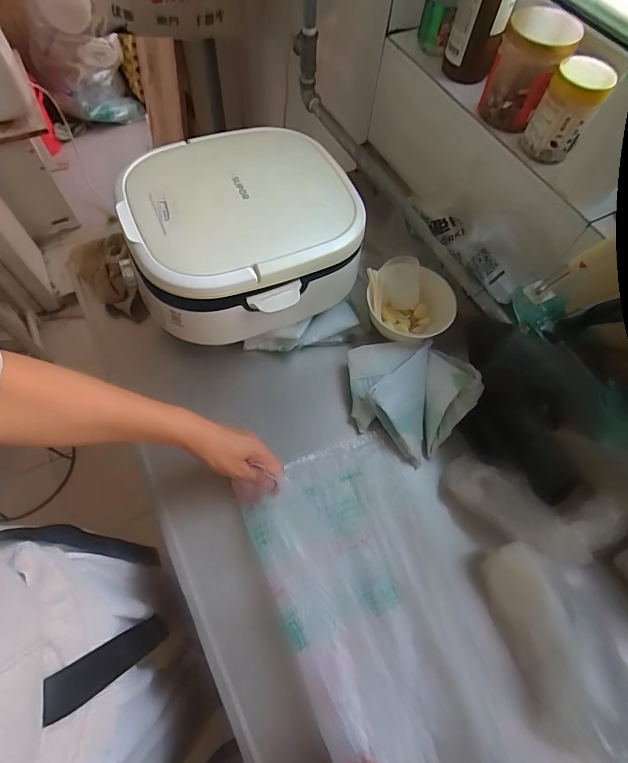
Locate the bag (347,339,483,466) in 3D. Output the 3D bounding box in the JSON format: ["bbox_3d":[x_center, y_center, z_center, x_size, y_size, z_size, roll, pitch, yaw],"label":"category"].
[{"bbox_3d":[0.131,0.007,0.591,0.174,0.066,0.158,41,69,15],"label":"bag"}]

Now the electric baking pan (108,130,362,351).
[{"bbox_3d":[-0.103,-0.214,0.595,0.305,0.123,0.286,-24,68,-14],"label":"electric baking pan"}]

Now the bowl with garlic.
[{"bbox_3d":[0.151,-0.117,0.635,0.137,0.066,0.128,1,64,-3],"label":"bowl with garlic"}]

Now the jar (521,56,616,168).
[{"bbox_3d":[0.302,-0.325,0.495,0.062,0.086,0.068,1,64,-3],"label":"jar"}]

